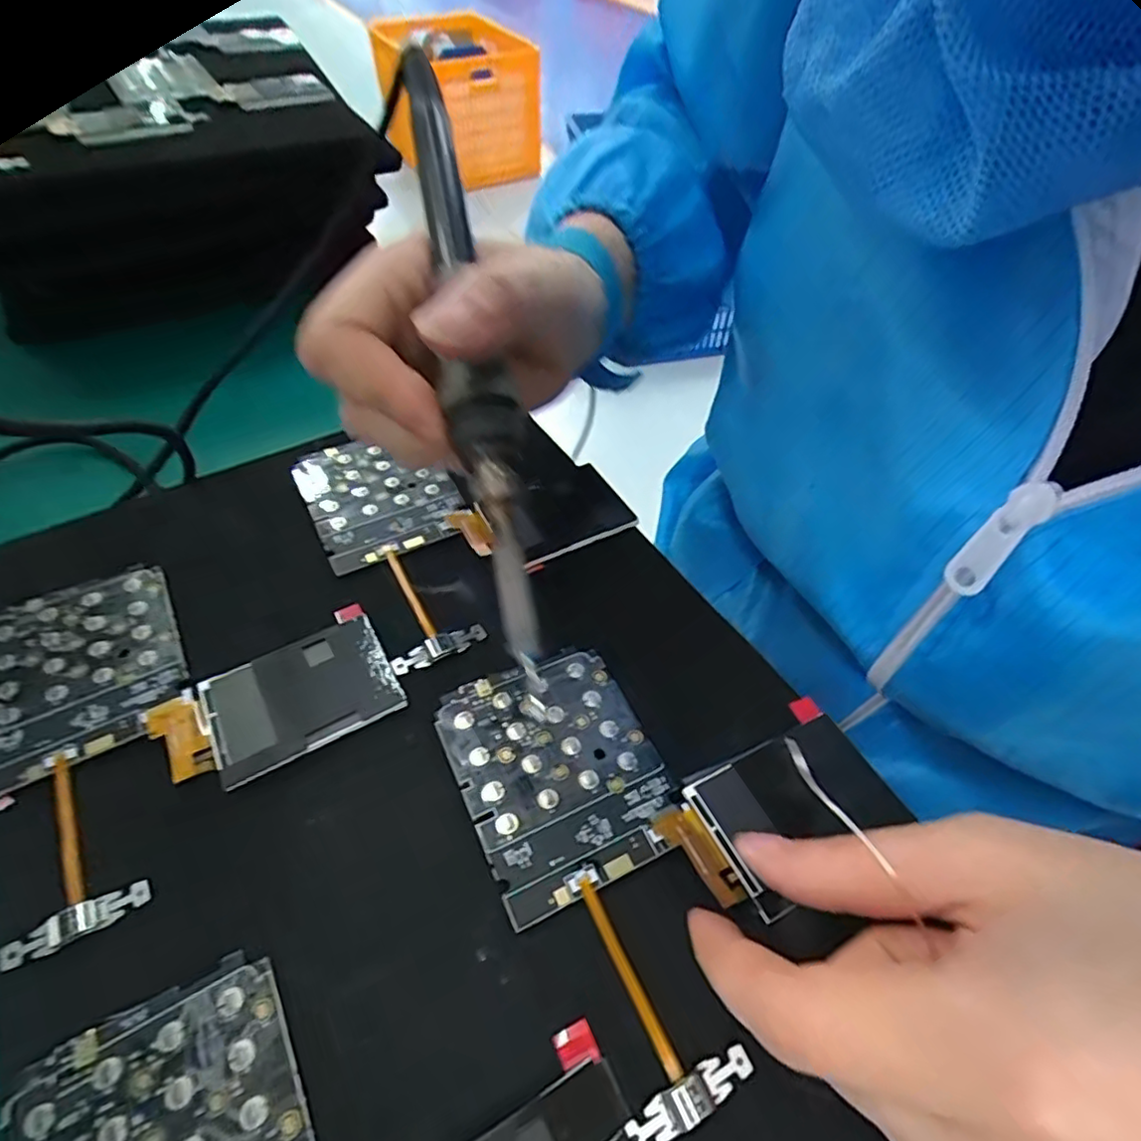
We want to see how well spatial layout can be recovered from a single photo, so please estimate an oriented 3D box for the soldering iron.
[{"bbox_3d":[-0.028,-0.062,0.176,0.017,0.018,0.205,-10,78,-8],"label":"soldering iron"}]

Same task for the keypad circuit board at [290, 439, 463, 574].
[{"bbox_3d":[-0.086,-0.035,0.282,0.061,0.005,0.075,-24,55,-18],"label":"keypad circuit board"}]

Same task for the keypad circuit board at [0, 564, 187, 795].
[{"bbox_3d":[-0.175,0.033,0.223,0.063,0.004,0.075,-24,56,-19],"label":"keypad circuit board"}]

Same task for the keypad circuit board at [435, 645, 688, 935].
[{"bbox_3d":[-0.004,0.062,0.204,0.060,0.004,0.076,-21,54,-16],"label":"keypad circuit board"}]

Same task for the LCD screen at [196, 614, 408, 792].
[{"bbox_3d":[-0.093,0.042,0.218,0.060,0.004,0.043,-25,55,-18],"label":"LCD screen"}]

